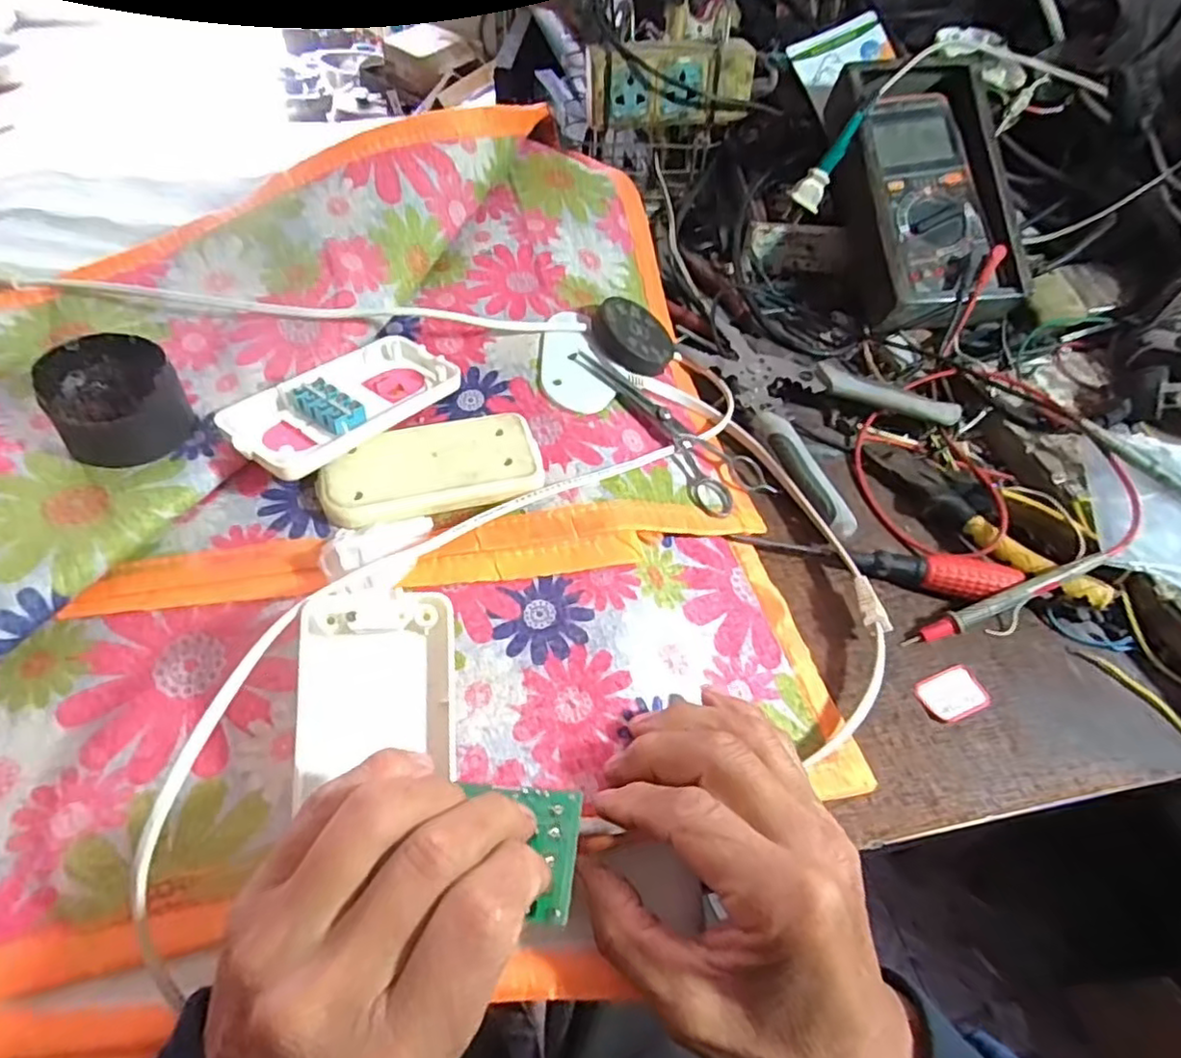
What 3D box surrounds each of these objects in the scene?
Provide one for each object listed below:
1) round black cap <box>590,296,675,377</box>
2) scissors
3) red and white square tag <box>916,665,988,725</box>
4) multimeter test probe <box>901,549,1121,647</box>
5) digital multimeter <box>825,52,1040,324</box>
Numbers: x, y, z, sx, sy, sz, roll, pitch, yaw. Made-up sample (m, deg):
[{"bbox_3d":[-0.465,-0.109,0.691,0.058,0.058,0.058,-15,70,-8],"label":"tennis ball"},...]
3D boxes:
[{"bbox_3d":[0.031,-0.128,0.434,0.055,0.013,0.058,15,57,-24],"label":"round black cap"},{"bbox_3d":[0.048,-0.061,0.407,0.149,0.015,0.061,42,57,0],"label":"scissors"},{"bbox_3d":[0.192,0.087,0.344,0.037,0.004,0.024,-16,54,-16],"label":"red and white square tag"},{"bbox_3d":[0.237,0.038,0.363,0.134,0.013,0.011,-23,55,-1],"label":"multimeter test probe"},{"bbox_3d":[0.260,-0.268,0.506,0.123,0.045,0.221,-8,77,-2],"label":"digital multimeter"}]

